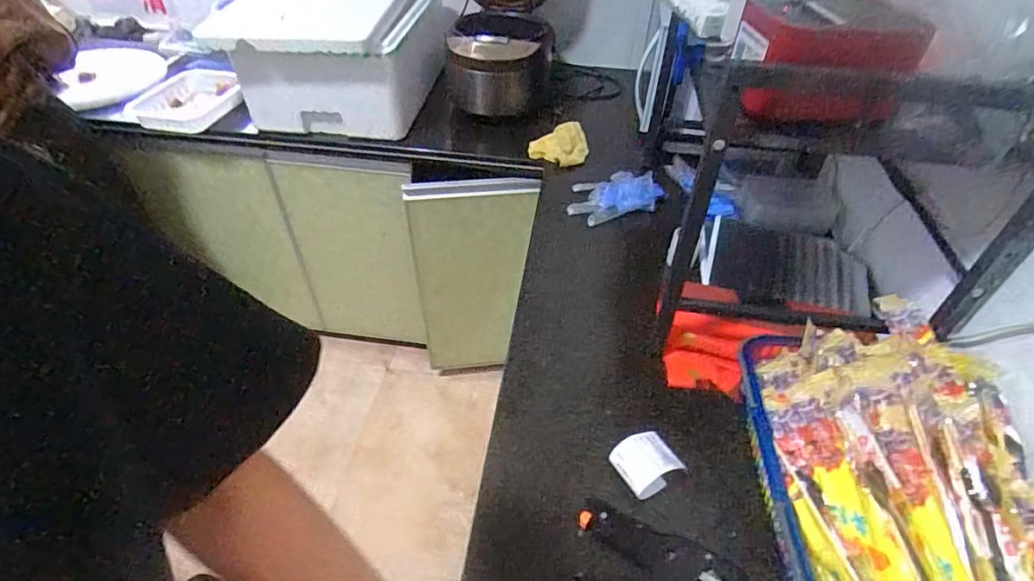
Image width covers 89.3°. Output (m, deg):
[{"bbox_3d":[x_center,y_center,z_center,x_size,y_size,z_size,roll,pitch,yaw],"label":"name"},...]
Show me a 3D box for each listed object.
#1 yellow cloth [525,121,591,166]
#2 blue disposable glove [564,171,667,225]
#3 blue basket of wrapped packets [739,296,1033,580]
[{"bbox_3d":[0.102,-0.339,1.195,0.127,0.040,0.115,15,46,13],"label":"yellow cloth"},{"bbox_3d":[0.192,-0.194,1.046,0.191,0.051,0.109,-9,46,-11],"label":"blue disposable glove"},{"bbox_3d":[0.404,0.177,0.568,0.254,0.108,0.372,5,45,3],"label":"blue basket of wrapped packets"}]

